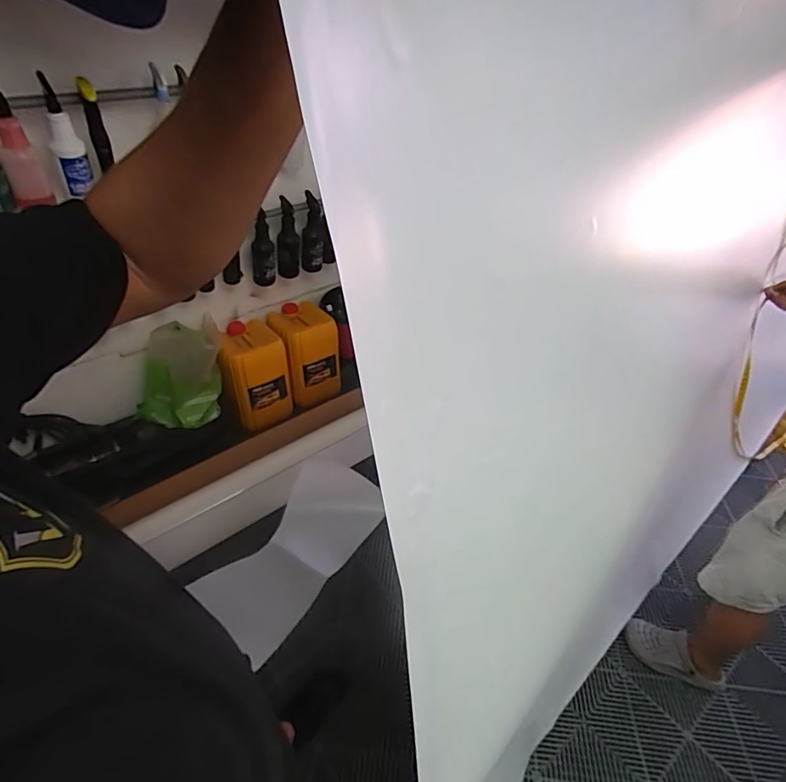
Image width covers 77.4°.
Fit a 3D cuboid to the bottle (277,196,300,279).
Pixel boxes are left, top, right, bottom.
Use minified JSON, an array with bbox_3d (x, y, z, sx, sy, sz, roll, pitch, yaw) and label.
[{"bbox_3d":[-0.392,-0.555,1.835,0.085,0.267,0.103,1,40,-3],"label":"bottle"}]

